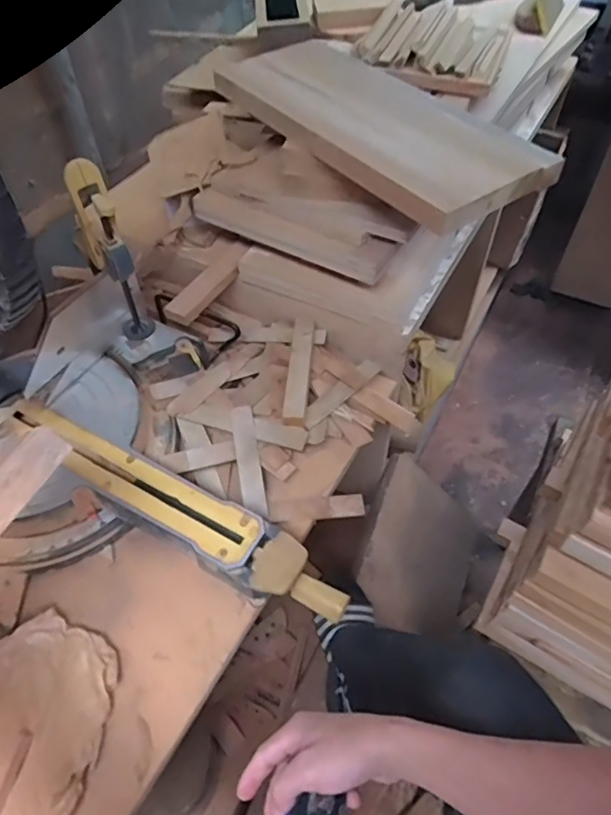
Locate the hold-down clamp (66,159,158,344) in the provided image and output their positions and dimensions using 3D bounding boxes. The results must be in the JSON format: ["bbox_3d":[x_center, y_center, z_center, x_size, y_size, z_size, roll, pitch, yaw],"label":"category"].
[{"bbox_3d":[-0.264,-0.202,0.752,0.054,0.265,0.048,-32,58,-22],"label":"hold-down clamp"}]

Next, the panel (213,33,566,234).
[{"bbox_3d":[0.089,-0.450,0.824,0.254,0.036,0.573,-28,56,-20],"label":"panel"}]

